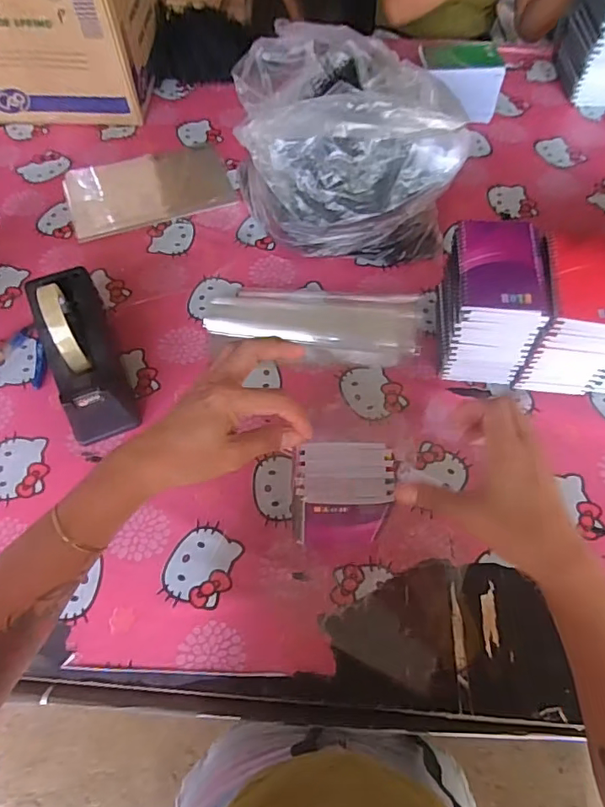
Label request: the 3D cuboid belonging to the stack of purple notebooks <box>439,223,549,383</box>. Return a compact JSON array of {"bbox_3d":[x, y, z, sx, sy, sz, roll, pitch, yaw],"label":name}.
[{"bbox_3d":[0.218,-0.114,0.618,0.096,0.160,0.127,4,60,2],"label":"stack of purple notebooks"}]

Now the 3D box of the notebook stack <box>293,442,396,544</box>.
[{"bbox_3d":[0.038,0.095,0.517,0.089,0.139,0.063,1,61,-1],"label":"notebook stack"}]

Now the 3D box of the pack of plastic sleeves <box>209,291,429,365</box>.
[{"bbox_3d":[0.017,-0.111,0.724,0.294,0.019,0.125,5,60,2],"label":"pack of plastic sleeves"}]

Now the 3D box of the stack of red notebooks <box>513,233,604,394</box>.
[{"bbox_3d":[0.312,-0.098,0.611,0.098,0.156,0.126,4,60,2],"label":"stack of red notebooks"}]

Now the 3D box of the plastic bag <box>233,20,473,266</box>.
[{"bbox_3d":[0.060,-0.343,0.700,0.270,0.247,0.261,-14,62,-8],"label":"plastic bag"}]

